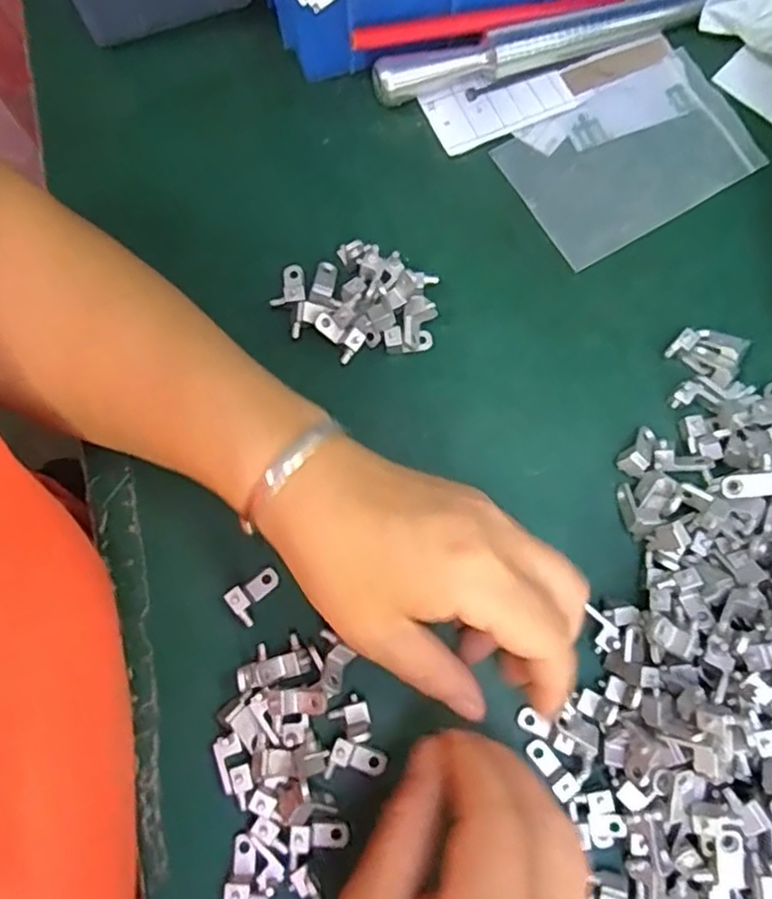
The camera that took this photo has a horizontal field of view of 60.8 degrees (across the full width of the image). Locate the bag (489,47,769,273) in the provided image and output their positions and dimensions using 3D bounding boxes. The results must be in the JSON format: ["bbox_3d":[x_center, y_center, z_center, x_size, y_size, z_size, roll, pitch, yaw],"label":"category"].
[{"bbox_3d":[0.126,-0.152,0.337,0.119,0.004,0.079,-30,78,-5],"label":"bag"}]

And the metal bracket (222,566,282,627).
[{"bbox_3d":[-0.057,0.063,0.288,0.016,0.011,0.023,42,81,10],"label":"metal bracket"}]

